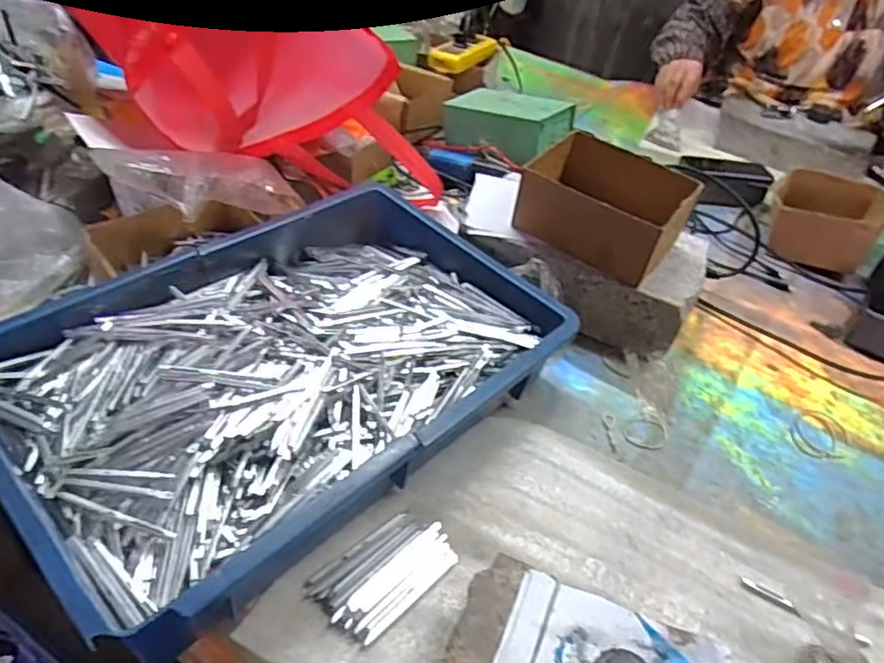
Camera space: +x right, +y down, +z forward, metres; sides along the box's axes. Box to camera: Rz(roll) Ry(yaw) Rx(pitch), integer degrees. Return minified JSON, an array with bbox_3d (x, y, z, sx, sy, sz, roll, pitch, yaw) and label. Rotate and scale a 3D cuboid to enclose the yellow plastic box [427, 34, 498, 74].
[{"bbox_3d":[0.034,-0.459,1.017,0.061,0.026,0.146,30,46,21],"label":"yellow plastic box"}]

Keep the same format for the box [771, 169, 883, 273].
[{"bbox_3d":[0.516,-0.147,0.833,0.135,0.075,0.145,21,43,13],"label":"box"}]

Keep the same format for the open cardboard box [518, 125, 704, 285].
[{"bbox_3d":[0.168,-0.130,0.637,0.157,0.073,0.114,32,47,23],"label":"open cardboard box"}]

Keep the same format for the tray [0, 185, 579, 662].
[{"bbox_3d":[-0.124,0.025,0.514,0.290,0.070,0.426,36,48,26],"label":"tray"}]

